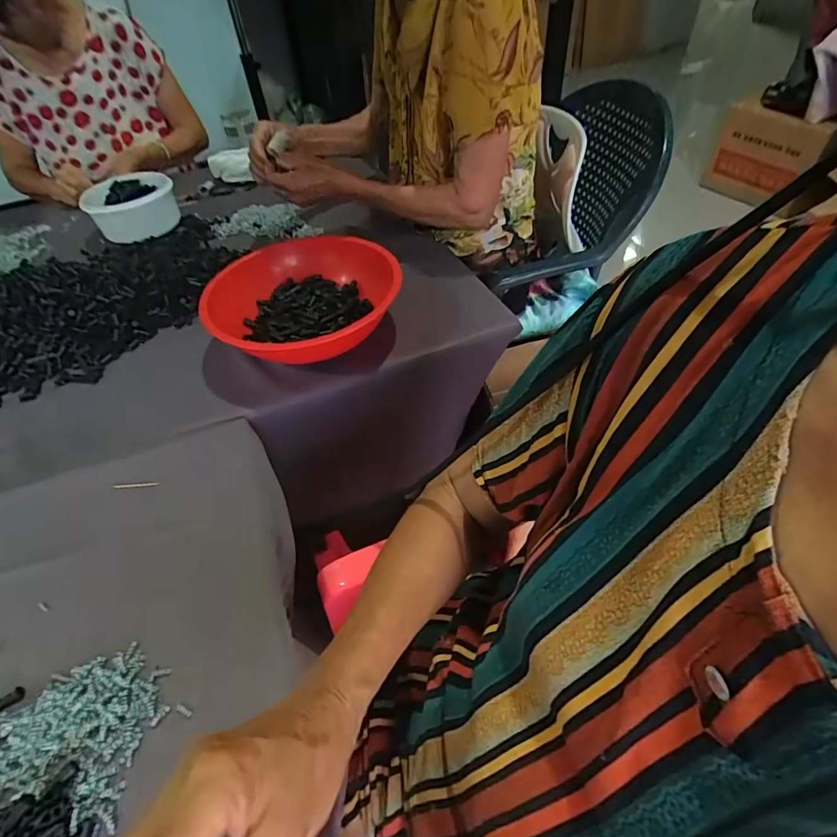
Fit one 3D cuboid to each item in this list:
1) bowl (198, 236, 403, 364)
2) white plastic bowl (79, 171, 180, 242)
[{"bbox_3d":[-0.137,-0.139,0.594,0.212,0.088,0.225,-2,47,2],"label":"bowl"},{"bbox_3d":[-0.525,-0.382,0.857,0.146,0.087,0.187,-22,50,-14],"label":"white plastic bowl"}]

